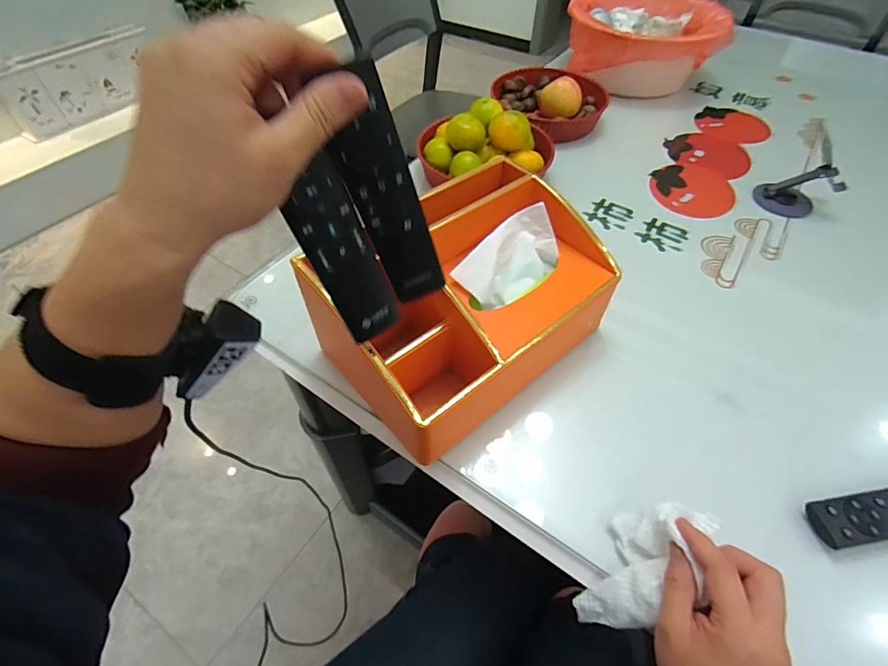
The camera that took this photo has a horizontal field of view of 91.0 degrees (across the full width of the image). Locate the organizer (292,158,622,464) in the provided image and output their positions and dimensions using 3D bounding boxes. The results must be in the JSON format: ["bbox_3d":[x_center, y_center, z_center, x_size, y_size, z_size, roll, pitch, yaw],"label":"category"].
[{"bbox_3d":[0.027,-0.034,0.443,0.256,0.127,0.173,-33,60,-24],"label":"organizer"}]

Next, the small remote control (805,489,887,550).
[{"bbox_3d":[0.391,0.153,0.374,0.154,0.012,0.037,-7,53,-6],"label":"small remote control"}]

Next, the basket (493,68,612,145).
[{"bbox_3d":[0.191,-0.430,0.792,0.144,0.068,0.187,-34,60,-24],"label":"basket"}]

